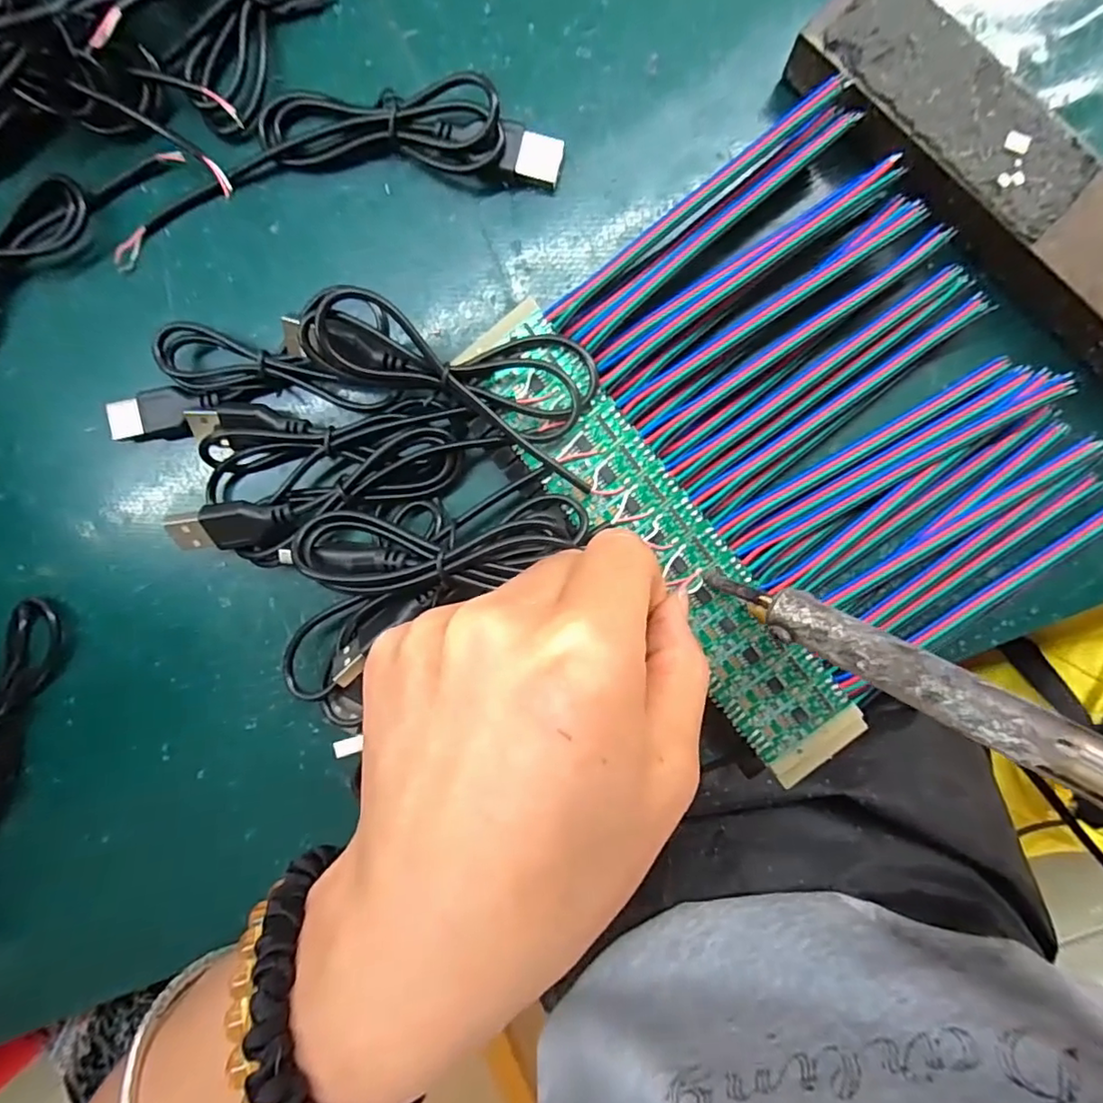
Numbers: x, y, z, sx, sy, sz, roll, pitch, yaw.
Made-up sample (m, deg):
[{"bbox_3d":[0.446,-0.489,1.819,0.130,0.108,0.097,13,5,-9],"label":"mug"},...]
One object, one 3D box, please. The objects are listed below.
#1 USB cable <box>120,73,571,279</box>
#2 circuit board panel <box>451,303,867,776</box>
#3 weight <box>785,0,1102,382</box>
[{"bbox_3d":[-0.072,-0.123,0.179,0.145,0.014,0.038,-7,94,5],"label":"USB cable"},{"bbox_3d":[0.035,-0.002,0.180,0.031,0.009,0.168,-37,91,7],"label":"circuit board panel"},{"bbox_3d":[0.144,-0.084,0.162,0.182,0.019,0.031,43,97,0],"label":"weight"}]

